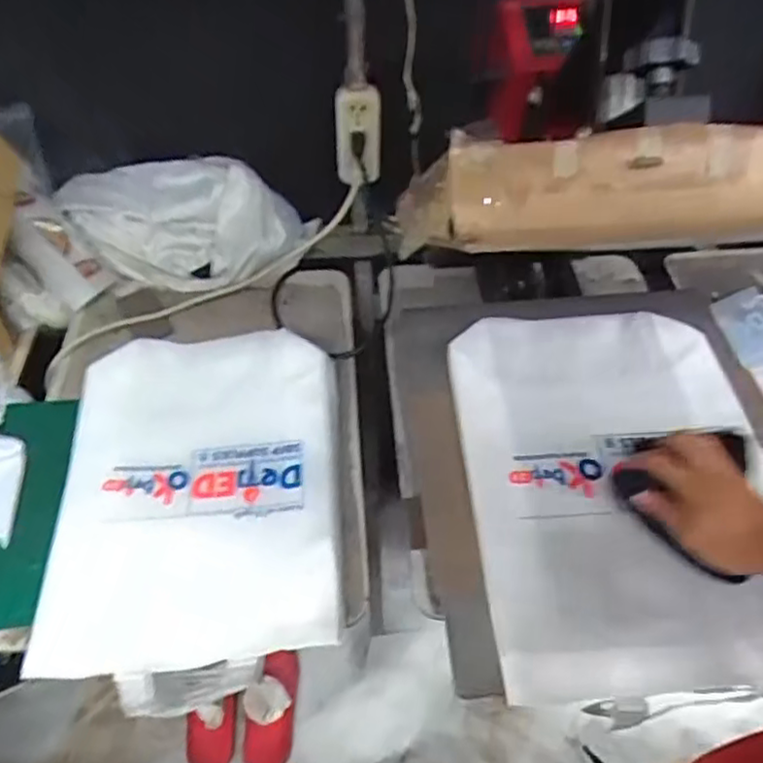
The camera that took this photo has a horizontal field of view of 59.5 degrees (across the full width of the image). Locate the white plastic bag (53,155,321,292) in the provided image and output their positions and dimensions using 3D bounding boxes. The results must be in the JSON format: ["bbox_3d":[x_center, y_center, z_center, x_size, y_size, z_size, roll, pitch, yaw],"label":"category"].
[{"bbox_3d":[-0.303,-0.243,1.003,0.367,0.126,0.168,3,48,3],"label":"white plastic bag"}]

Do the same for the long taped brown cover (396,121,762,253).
[{"bbox_3d":[0.217,-0.103,0.333,0.411,0.054,0.032,-3,48,-3],"label":"long taped brown cover"}]

